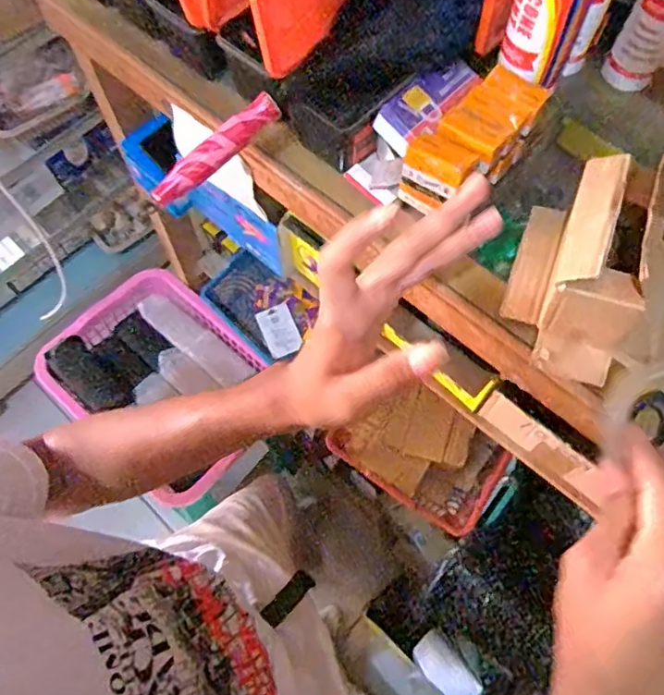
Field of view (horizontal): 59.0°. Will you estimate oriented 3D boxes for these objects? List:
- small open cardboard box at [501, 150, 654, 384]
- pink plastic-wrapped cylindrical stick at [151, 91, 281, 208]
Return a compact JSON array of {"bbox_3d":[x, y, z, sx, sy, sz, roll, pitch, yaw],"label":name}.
[{"bbox_3d":[0.182,-0.062,0.427,0.082,0.090,0.135,15,67,7],"label":"small open cardboard box"},{"bbox_3d":[-0.092,-0.154,0.464,0.119,0.021,0.018,-40,71,-1],"label":"pink plastic-wrapped cylindrical stick"}]

